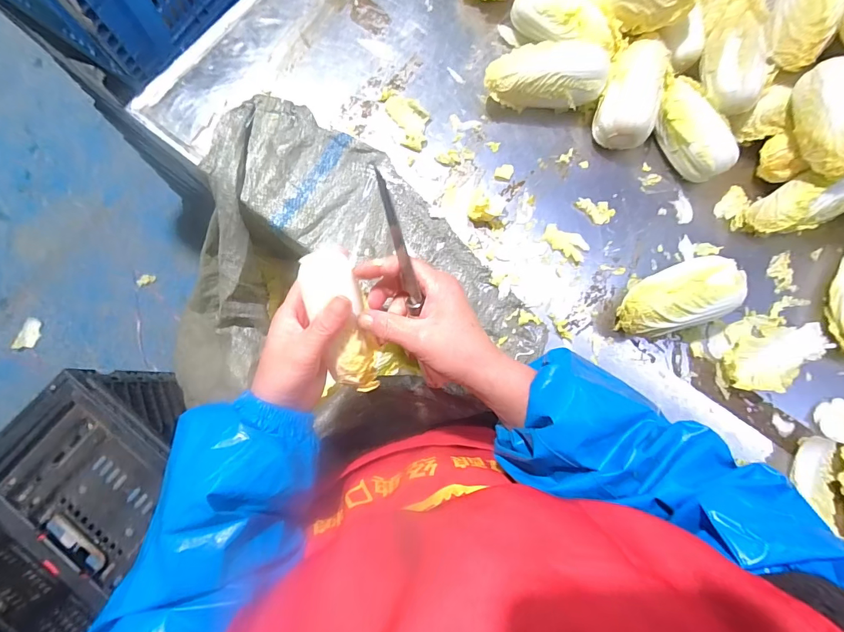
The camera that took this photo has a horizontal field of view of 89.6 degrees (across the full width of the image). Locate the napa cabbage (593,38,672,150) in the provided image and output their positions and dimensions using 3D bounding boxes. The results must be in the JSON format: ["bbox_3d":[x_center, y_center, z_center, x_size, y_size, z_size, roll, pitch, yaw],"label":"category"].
[{"bbox_3d":[0.265,-0.283,0.553,0.074,0.067,0.128,18,81,-2],"label":"napa cabbage"}]

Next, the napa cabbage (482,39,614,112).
[{"bbox_3d":[0.156,-0.297,0.541,0.150,0.068,0.075,-11,83,-6],"label":"napa cabbage"}]

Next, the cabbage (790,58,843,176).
[{"bbox_3d":[0.472,-0.228,0.491,0.057,0.061,0.129,-10,83,-6],"label":"cabbage"}]

